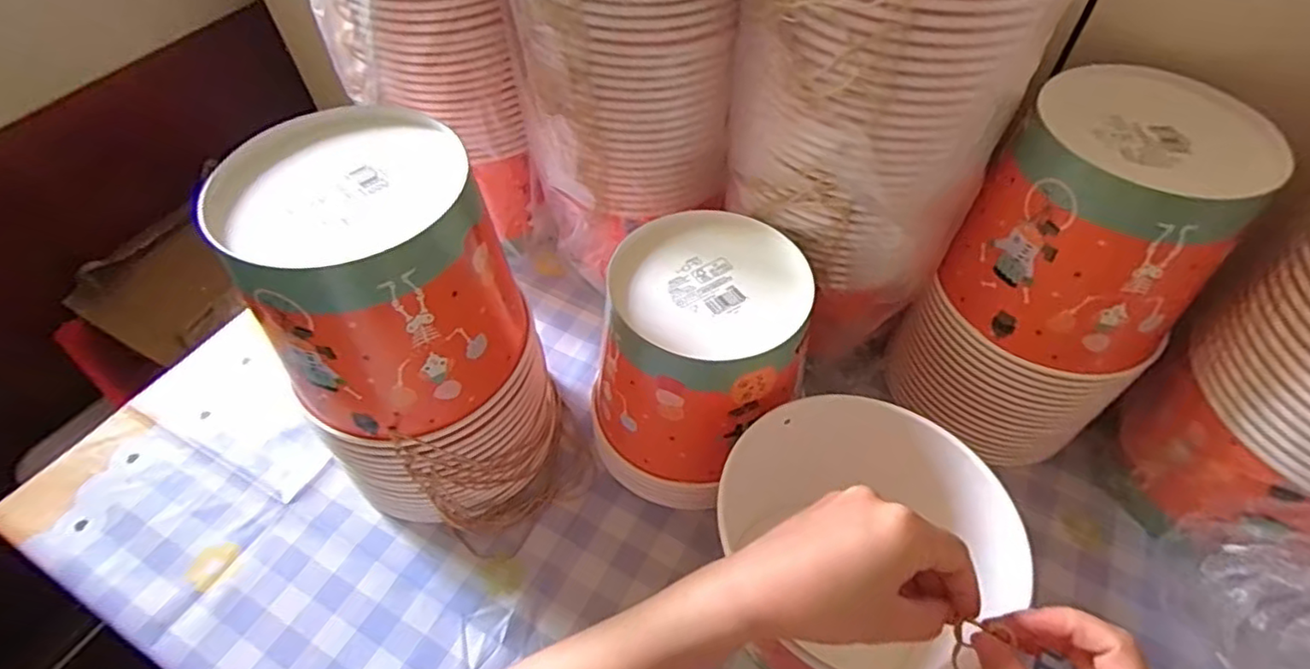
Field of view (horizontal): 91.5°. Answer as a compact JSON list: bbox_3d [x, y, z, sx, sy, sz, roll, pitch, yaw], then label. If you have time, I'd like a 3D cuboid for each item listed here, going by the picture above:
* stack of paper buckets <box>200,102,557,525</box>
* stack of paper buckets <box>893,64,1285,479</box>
[{"bbox_3d":[-0.154,0.005,0.419,0.141,0.248,0.149,-24,56,-17],"label":"stack of paper buckets"},{"bbox_3d":[0.287,-0.029,0.456,0.136,0.251,0.142,-35,60,-23],"label":"stack of paper buckets"}]

